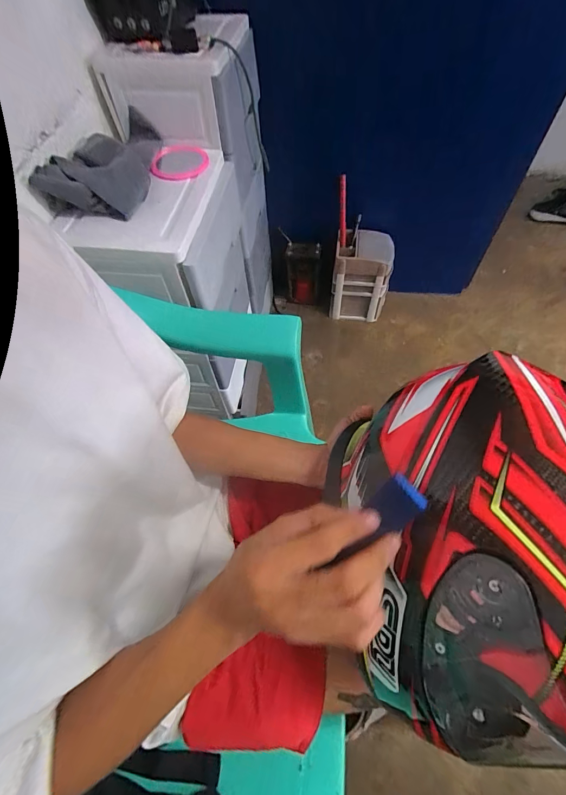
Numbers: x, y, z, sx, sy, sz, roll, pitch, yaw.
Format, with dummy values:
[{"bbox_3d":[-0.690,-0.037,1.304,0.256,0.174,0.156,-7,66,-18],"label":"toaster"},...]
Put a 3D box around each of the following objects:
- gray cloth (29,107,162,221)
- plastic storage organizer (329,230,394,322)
[{"bbox_3d":[-0.336,-0.456,0.666,0.162,0.067,0.280,-3,58,1],"label":"gray cloth"},{"bbox_3d":[0.300,-0.455,1.341,0.204,0.304,0.164,10,59,9],"label":"plastic storage organizer"}]

